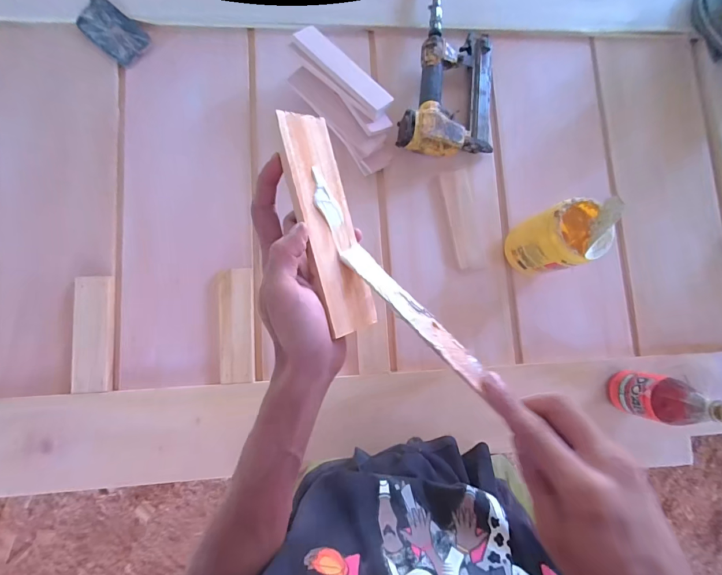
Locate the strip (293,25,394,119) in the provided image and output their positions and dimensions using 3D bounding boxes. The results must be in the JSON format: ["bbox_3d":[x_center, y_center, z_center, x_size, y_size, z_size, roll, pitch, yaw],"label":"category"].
[{"bbox_3d":[-0.029,-0.351,0.587,0.183,0.013,0.047,43,81,2],"label":"strip"}]

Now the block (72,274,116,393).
[{"bbox_3d":[-0.410,0.071,0.555,0.052,0.013,0.174,-2,83,-5],"label":"block"}]

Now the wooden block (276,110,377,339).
[{"bbox_3d":[-0.026,-0.052,0.293,0.052,0.004,0.177,-16,92,-46],"label":"wooden block"}]

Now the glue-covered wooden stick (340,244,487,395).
[{"bbox_3d":[0.040,0.019,0.288,0.143,0.004,0.025,45,47,9],"label":"glue-covered wooden stick"}]

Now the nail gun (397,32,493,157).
[{"bbox_3d":[0.156,-0.349,0.639,0.172,0.068,0.247,4,82,-4],"label":"nail gun"}]

